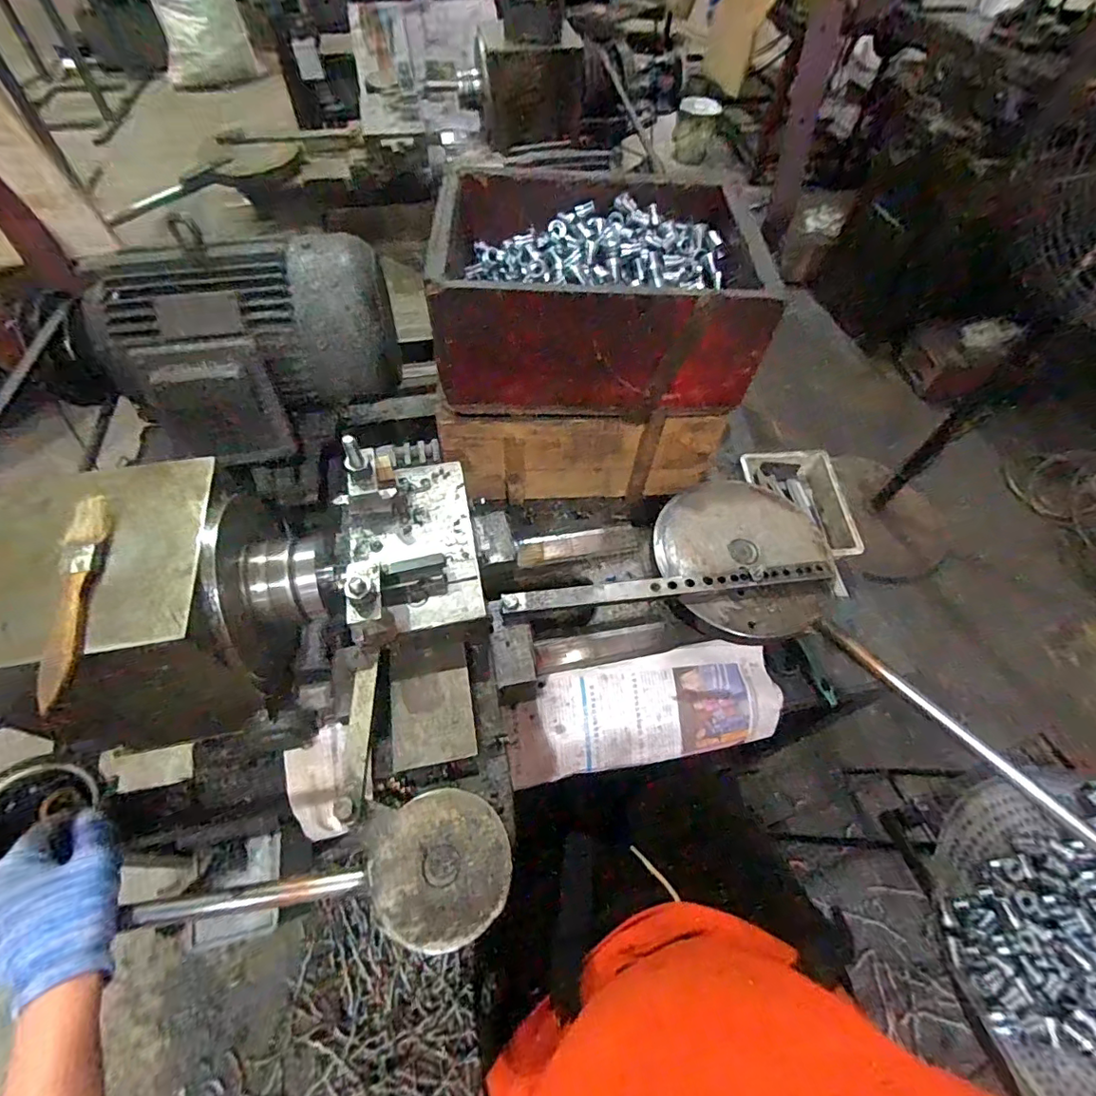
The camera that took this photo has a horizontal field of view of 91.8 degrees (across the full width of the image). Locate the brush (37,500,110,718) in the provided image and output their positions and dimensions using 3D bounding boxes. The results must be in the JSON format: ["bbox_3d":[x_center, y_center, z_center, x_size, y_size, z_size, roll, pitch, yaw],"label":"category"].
[{"bbox_3d":[-0.303,0.027,0.342,0.023,0.013,0.149,-12,59,-10],"label":"brush"}]

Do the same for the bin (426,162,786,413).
[{"bbox_3d":[0.057,-0.297,0.623,0.342,0.142,0.243,1,57,-2],"label":"bin"}]

